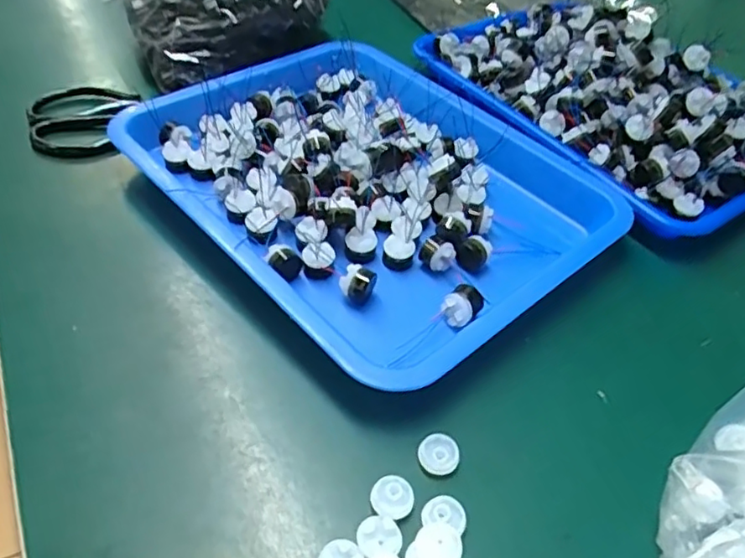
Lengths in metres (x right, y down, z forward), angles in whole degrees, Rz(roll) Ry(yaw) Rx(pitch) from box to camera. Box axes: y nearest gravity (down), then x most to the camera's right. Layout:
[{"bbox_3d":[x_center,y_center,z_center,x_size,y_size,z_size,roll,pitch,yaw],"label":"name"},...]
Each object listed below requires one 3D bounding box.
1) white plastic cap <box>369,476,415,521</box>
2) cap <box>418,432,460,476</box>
[{"bbox_3d":[0.010,0.109,0.309,0.021,0.007,0.020,3,47,-3],"label":"white plastic cap"},{"bbox_3d":[0.035,0.094,0.330,0.021,0.009,0.020,3,47,-3],"label":"cap"}]

